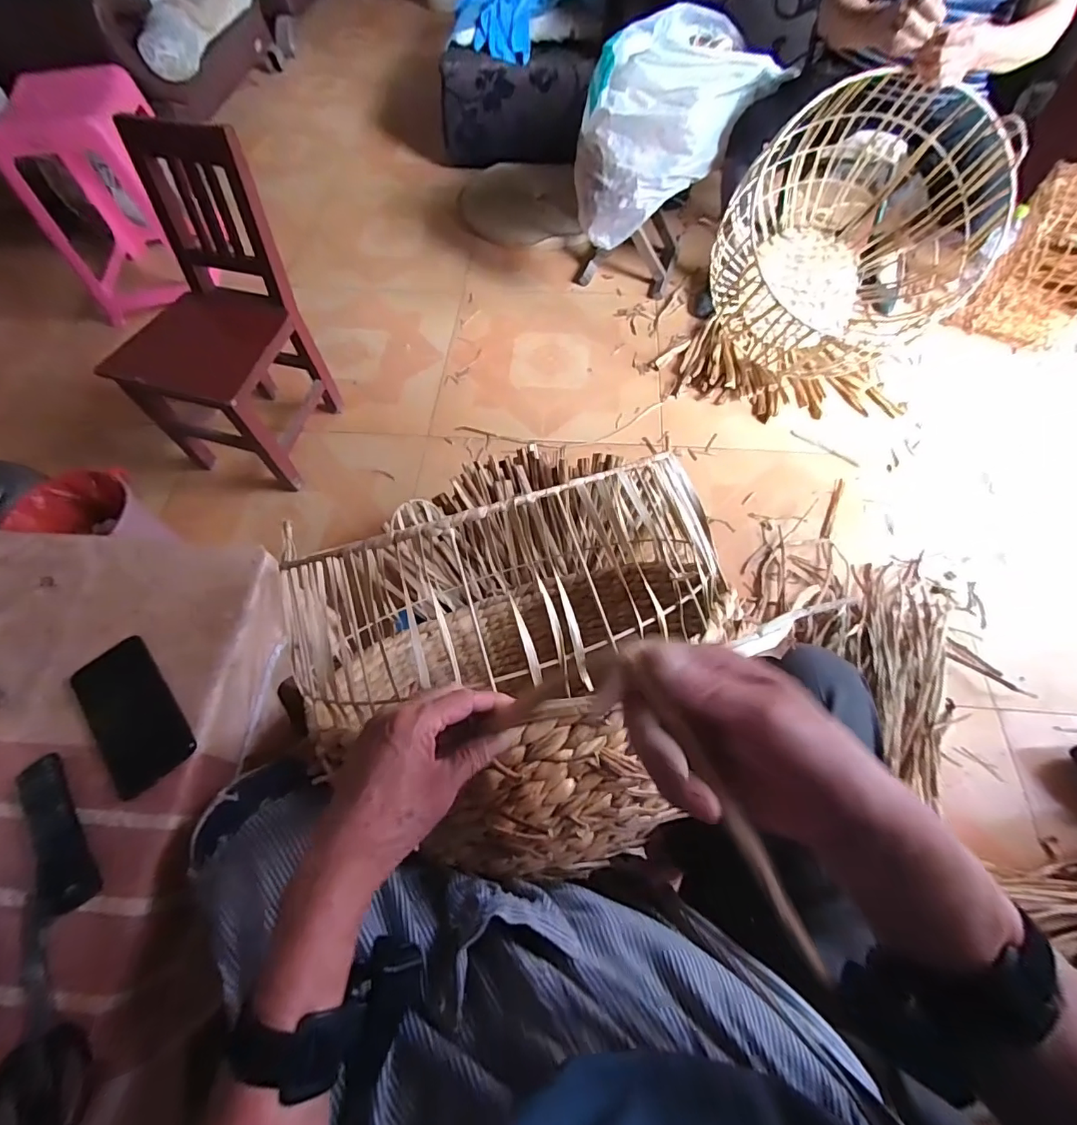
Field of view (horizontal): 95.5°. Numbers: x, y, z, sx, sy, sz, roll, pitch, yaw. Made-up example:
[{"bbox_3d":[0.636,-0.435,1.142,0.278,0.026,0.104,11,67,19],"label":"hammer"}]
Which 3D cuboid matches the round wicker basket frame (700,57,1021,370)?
[{"bbox_3d":[0.778,-0.799,1.210,0.532,0.499,0.589,40,70,19],"label":"round wicker basket frame"}]

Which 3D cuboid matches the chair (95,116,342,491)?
[{"bbox_3d":[-0.653,-0.473,0.992,0.274,0.517,0.348,14,64,8],"label":"chair"}]

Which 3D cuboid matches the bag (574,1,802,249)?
[{"bbox_3d":[0.339,-1.070,1.201,0.548,0.303,0.324,-28,66,-13],"label":"bag"}]

